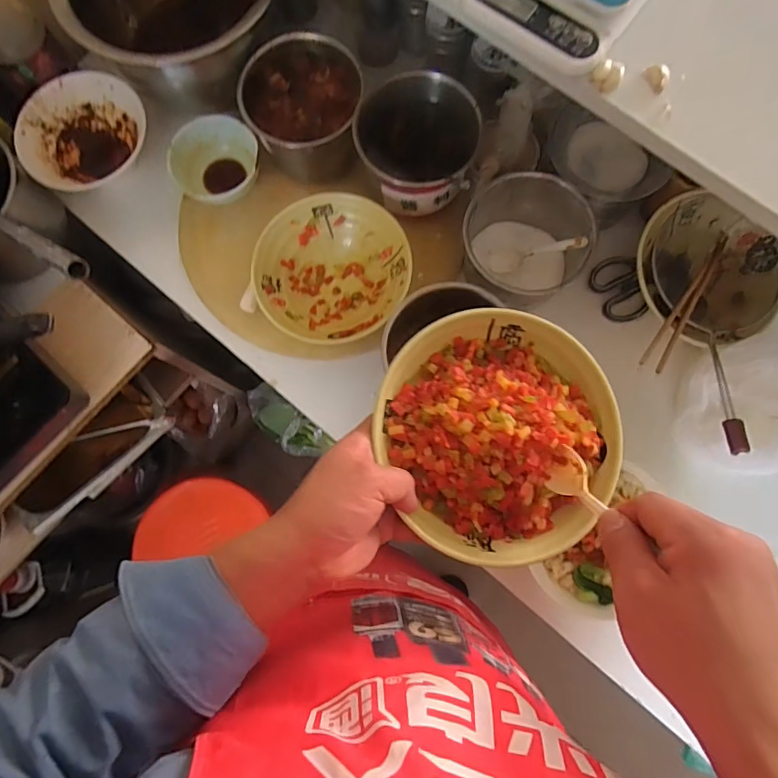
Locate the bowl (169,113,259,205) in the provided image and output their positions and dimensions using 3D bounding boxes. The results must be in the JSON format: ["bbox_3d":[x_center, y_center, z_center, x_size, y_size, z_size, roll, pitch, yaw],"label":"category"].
[{"bbox_3d":[-0.233,-0.305,0.672,0.116,0.067,0.106,0,80,1],"label":"bowl"}]

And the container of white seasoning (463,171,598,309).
[{"bbox_3d":[0.166,-0.179,0.619,0.145,0.123,0.139,0,80,1],"label":"container of white seasoning"}]

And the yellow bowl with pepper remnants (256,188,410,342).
[{"bbox_3d":[-0.070,-0.144,0.622,0.186,0.066,0.183,0,80,1],"label":"yellow bowl with pepper remnants"}]

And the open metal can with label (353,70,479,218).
[{"bbox_3d":[0.034,-0.302,0.621,0.149,0.096,0.138,0,80,1],"label":"open metal can with label"}]

